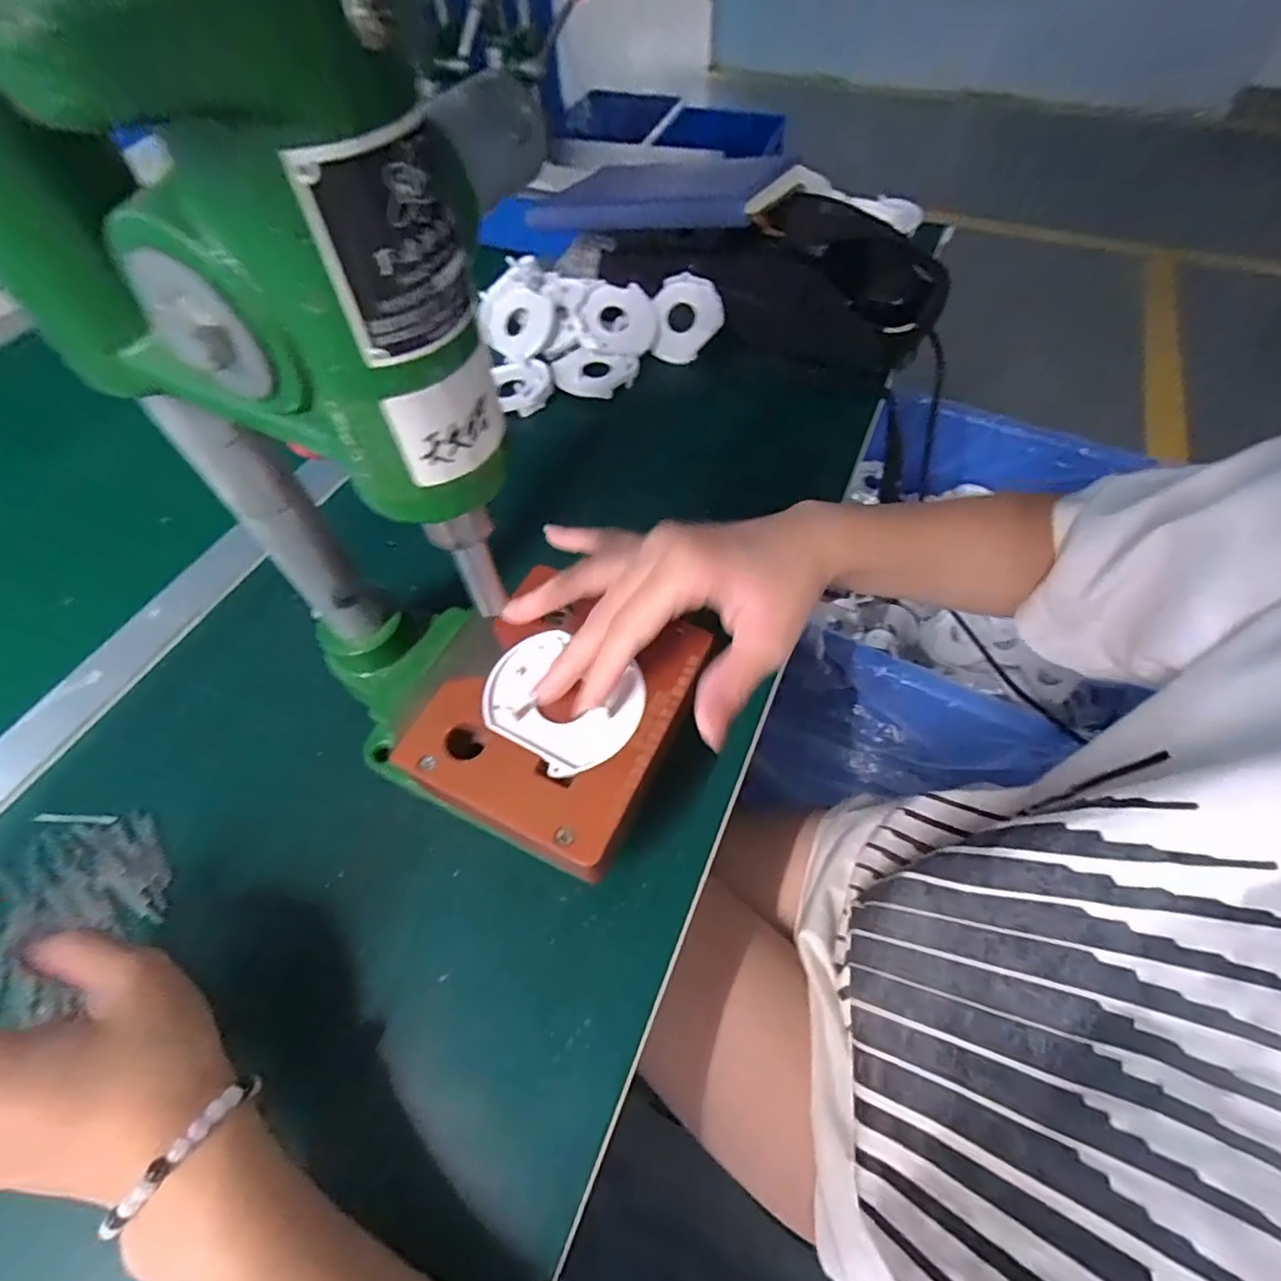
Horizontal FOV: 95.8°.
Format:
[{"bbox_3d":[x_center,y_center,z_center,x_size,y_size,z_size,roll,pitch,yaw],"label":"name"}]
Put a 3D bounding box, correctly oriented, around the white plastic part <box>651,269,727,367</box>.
[{"bbox_3d":[0.042,-0.277,0.500,0.056,0.068,0.009,8,13,11],"label":"white plastic part"}]

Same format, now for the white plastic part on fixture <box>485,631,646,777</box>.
[{"bbox_3d":[-0.035,0.026,0.260,0.069,0.007,0.056,25,61,16],"label":"white plastic part on fixture"}]

